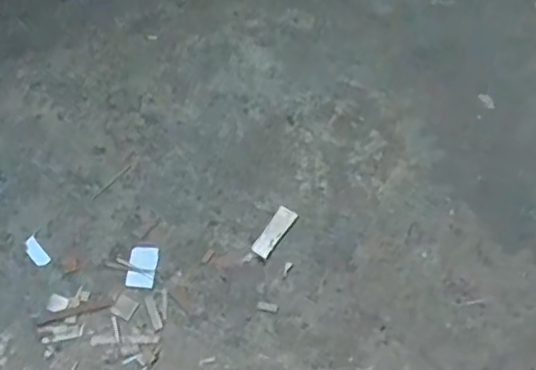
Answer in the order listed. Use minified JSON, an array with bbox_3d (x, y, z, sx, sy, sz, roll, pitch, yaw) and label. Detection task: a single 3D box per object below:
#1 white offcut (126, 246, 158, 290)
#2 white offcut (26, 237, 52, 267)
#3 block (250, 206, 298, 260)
[{"bbox_3d":[-0.268,0.175,1.227,0.056,0.010,0.091,6,64,-2],"label":"white offcut"},{"bbox_3d":[-0.492,0.142,1.219,0.030,0.004,0.071,-39,73,-20],"label":"white offcut"},{"bbox_3d":[0.015,0.103,1.275,0.045,0.009,0.127,32,66,11],"label":"block"}]

